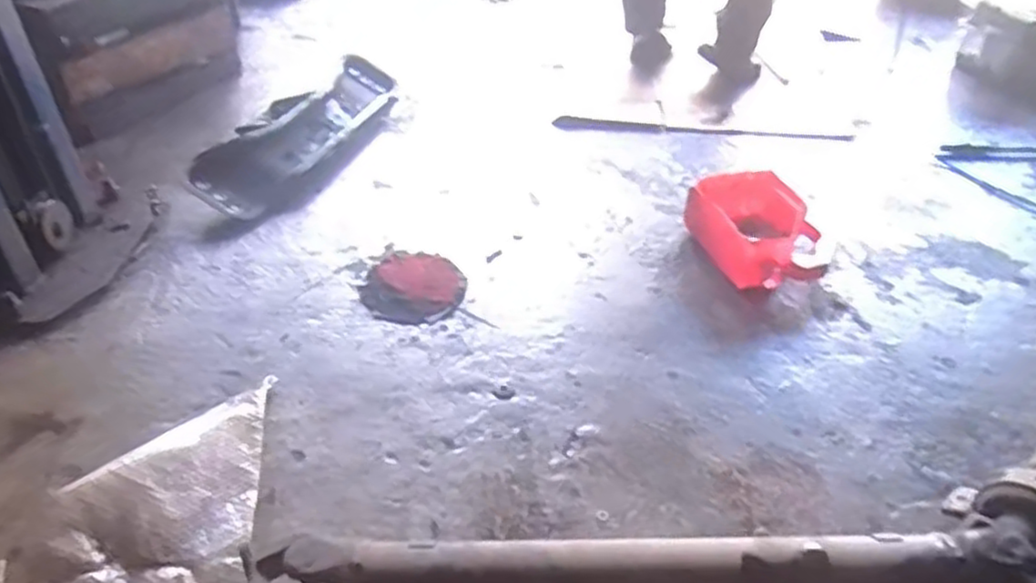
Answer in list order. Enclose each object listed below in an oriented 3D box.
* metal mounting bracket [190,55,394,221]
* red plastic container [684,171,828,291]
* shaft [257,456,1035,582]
[{"bbox_3d":[-0.476,-0.366,1.626,0.146,0.094,0.662,13,40,14],"label":"metal mounting bracket"},{"bbox_3d":[0.453,-0.110,1.366,0.194,0.108,0.283,-5,40,-9],"label":"red plastic container"},{"bbox_3d":[0.408,0.252,0.863,1.361,0.090,0.298,-11,41,-16],"label":"shaft"}]

